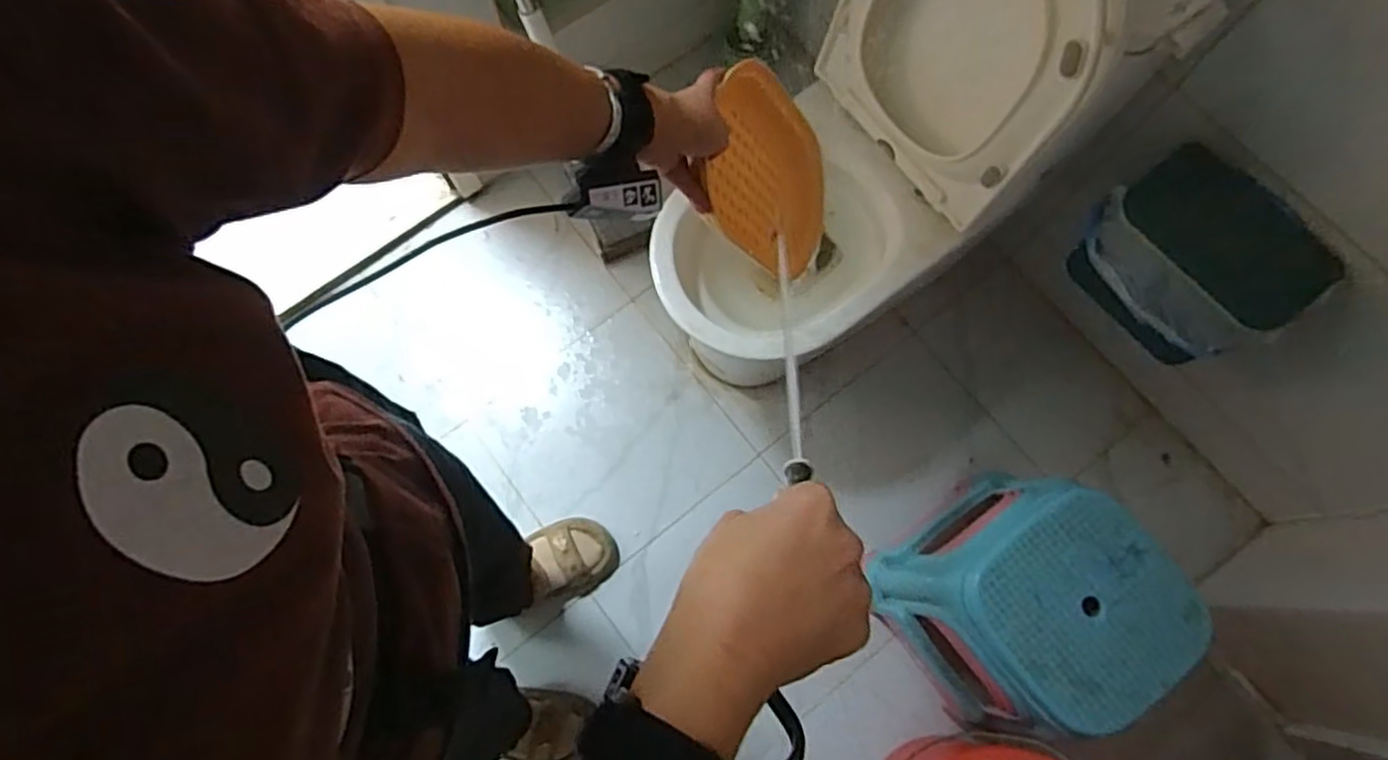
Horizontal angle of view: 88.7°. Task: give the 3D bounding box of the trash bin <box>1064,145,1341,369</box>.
[{"bbox_3d":[0.707,-0.160,1.045,0.153,0.278,0.280,-25,76,-8],"label":"trash bin"}]

